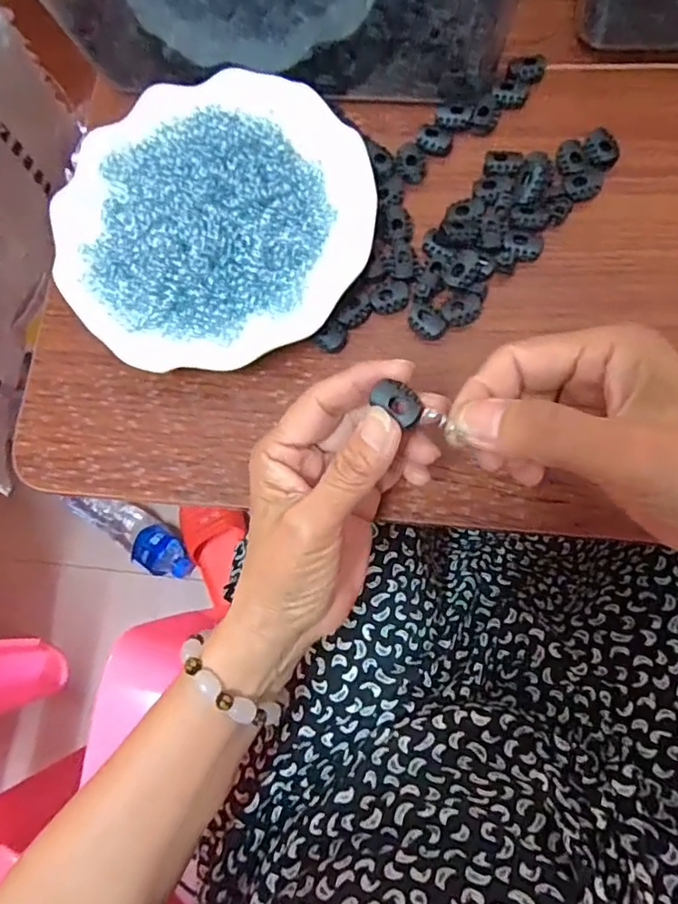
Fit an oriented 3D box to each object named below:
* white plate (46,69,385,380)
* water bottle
[{"bbox_3d":[-0.071,-0.137,0.330,0.176,0.031,0.177,0,79,1],"label":"white plate"},{"bbox_3d":[-0.301,0.112,0.844,0.213,0.054,0.066,35,81,7],"label":"water bottle"}]

